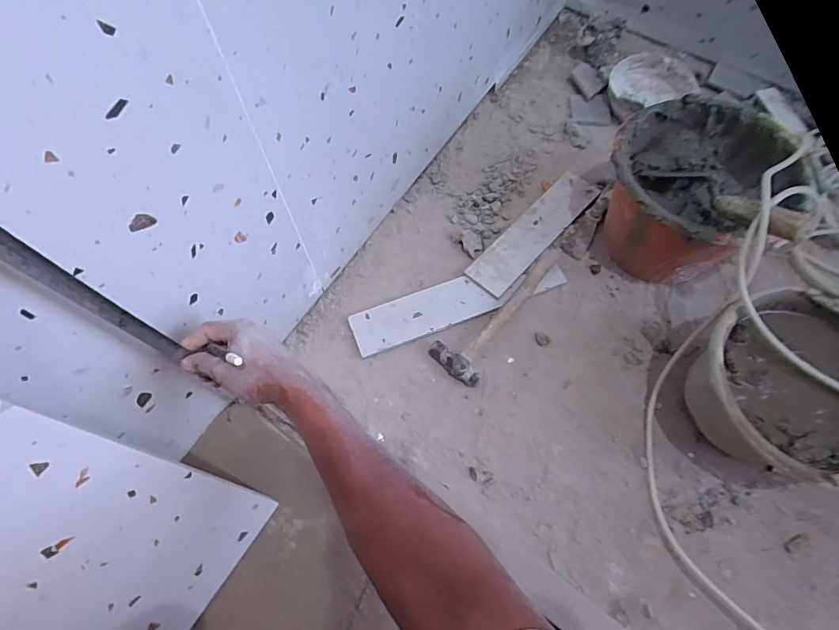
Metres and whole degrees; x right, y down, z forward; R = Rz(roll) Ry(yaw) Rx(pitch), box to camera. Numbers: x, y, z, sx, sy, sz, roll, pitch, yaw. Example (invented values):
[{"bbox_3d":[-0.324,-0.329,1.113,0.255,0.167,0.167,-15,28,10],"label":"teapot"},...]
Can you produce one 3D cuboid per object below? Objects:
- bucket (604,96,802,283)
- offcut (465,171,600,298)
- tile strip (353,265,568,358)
[{"bbox_3d":[0.402,-0.194,0.754,0.218,0.215,0.265,32,71,13],"label":"bucket"},{"bbox_3d":[0.216,-0.160,0.847,0.082,0.016,0.320,40,72,15],"label":"offcut"},{"bbox_3d":[0.070,-0.026,0.786,0.371,0.014,0.077,-19,68,-8],"label":"tile strip"}]

